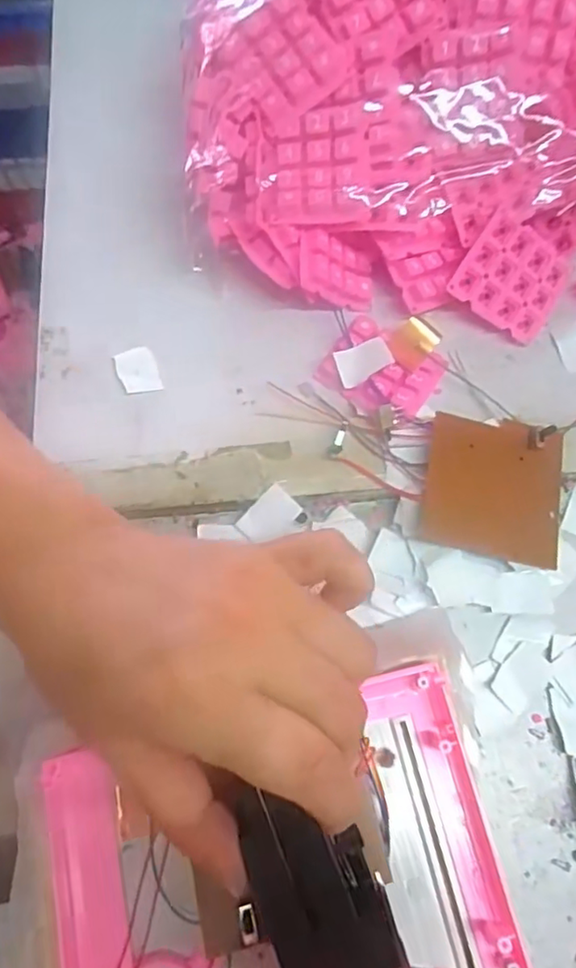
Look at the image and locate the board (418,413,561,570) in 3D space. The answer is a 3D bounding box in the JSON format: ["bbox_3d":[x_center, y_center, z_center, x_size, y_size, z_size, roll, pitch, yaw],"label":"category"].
[{"bbox_3d":[0.105,0.003,0.309,0.070,0.008,0.070,12,81,-3],"label":"board"}]

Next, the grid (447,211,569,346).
[{"bbox_3d":[0.124,-0.113,0.333,0.058,0.005,0.049,30,100,-16],"label":"grid"}]

